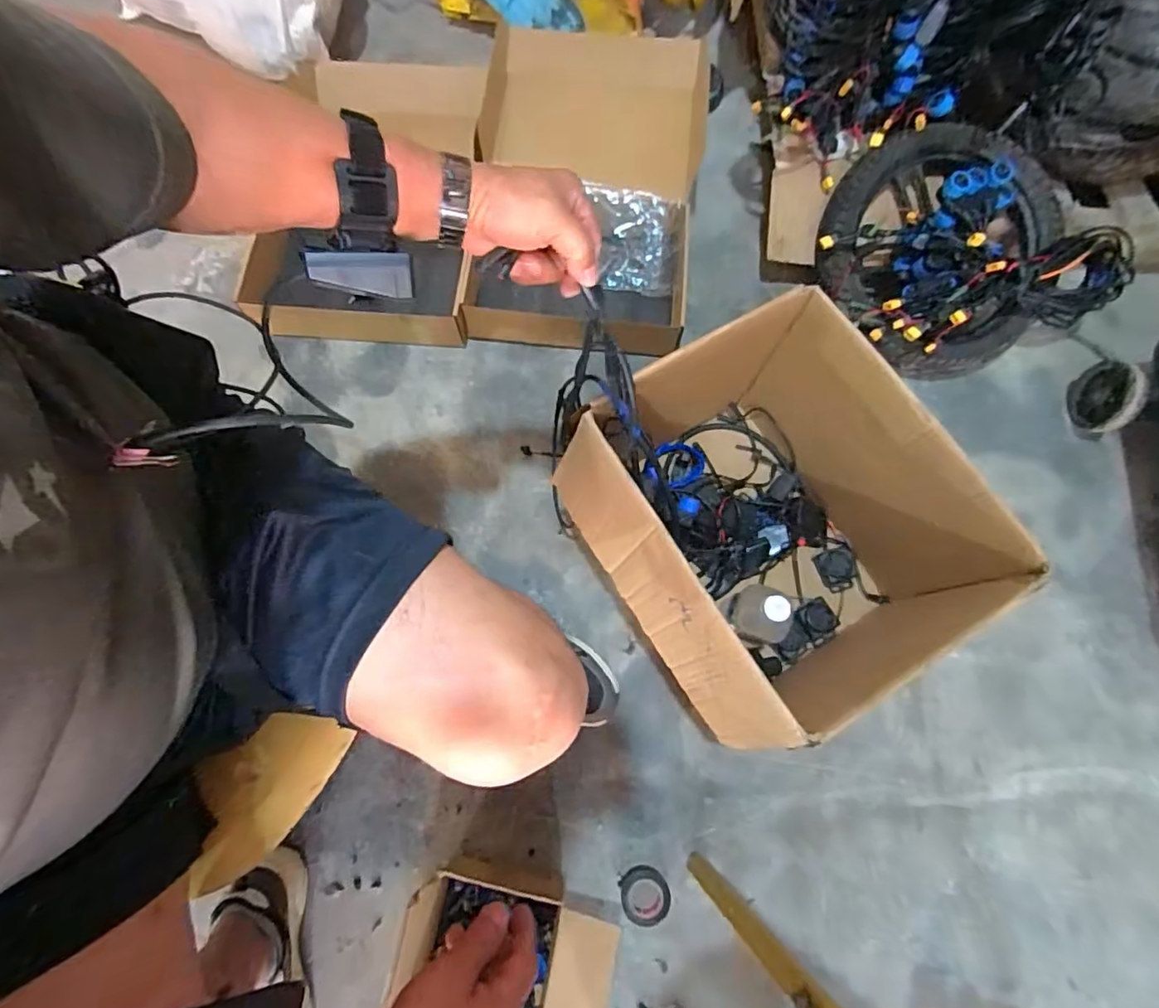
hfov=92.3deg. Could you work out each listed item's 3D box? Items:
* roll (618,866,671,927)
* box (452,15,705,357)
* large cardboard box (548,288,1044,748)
[{"bbox_3d":[0.085,0.504,0.716,0.061,0.019,0.065,0,74,0],"label":"roll"},{"bbox_3d":[0.021,-0.557,0.973,0.369,0.120,0.607,3,74,1],"label":"box"},{"bbox_3d":[0.219,0.032,0.709,0.368,0.285,0.388,-31,76,-9],"label":"large cardboard box"}]

